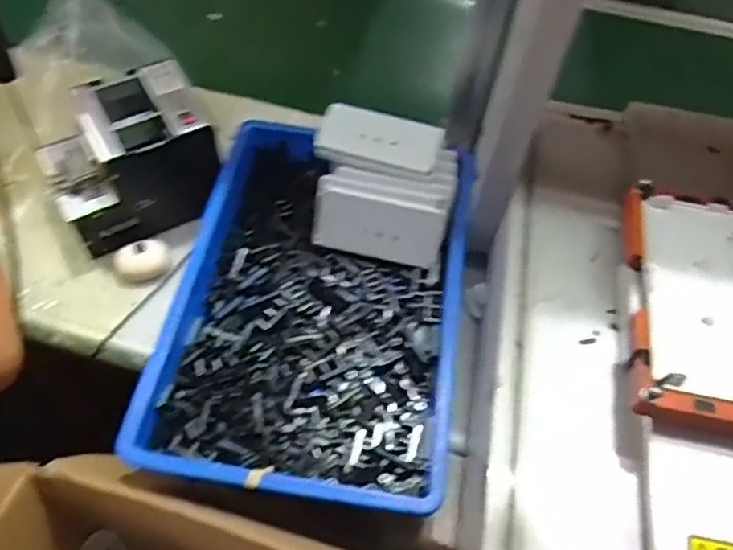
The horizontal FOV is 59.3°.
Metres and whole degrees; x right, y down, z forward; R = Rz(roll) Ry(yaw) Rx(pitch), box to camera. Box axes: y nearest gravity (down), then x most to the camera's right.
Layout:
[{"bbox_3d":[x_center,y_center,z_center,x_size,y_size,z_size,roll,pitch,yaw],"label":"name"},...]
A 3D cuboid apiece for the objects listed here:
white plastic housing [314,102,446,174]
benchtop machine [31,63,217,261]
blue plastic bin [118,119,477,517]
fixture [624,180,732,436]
[{"bbox_3d":[0.012,-0.158,0.752,0.146,0.032,0.075,18,56,8],"label":"white plastic housing"},{"bbox_3d":[-0.274,-0.127,0.757,0.182,0.146,0.151,-27,62,-21],"label":"benchtop machine"},{"bbox_3d":[-0.040,0.028,0.688,0.305,0.102,0.409,10,56,2],"label":"blue plastic bin"},{"bbox_3d":[0.305,0.025,0.540,0.160,0.032,0.218,10,56,2],"label":"fixture"}]

